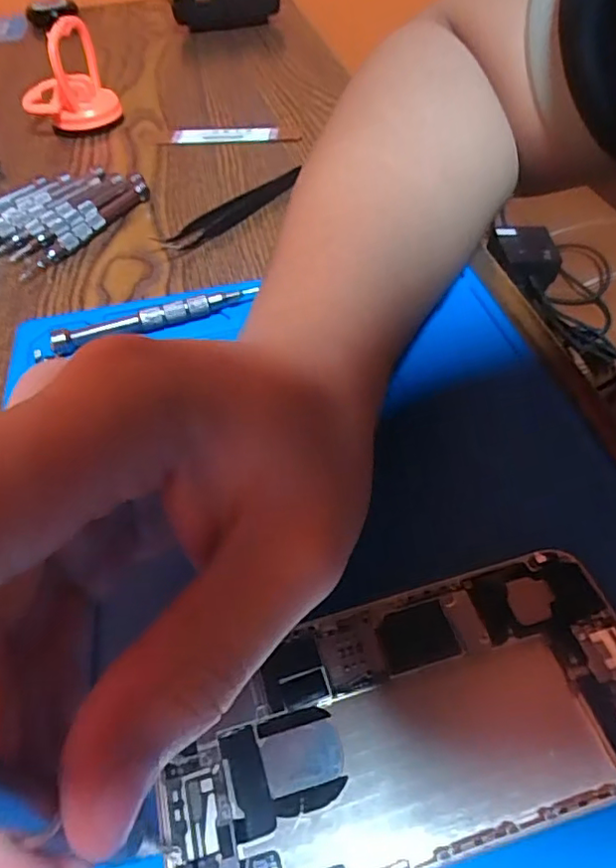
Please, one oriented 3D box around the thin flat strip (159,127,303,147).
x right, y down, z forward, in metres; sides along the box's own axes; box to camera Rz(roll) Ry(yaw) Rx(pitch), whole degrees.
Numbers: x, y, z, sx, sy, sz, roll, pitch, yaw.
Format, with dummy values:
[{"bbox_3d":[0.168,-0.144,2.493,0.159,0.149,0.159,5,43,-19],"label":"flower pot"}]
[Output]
[{"bbox_3d":[-0.057,-0.219,0.420,0.100,0.006,0.020,0,50,4],"label":"thin flat strip"}]

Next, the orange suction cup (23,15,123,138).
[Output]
[{"bbox_3d":[-0.184,-0.270,0.432,0.065,0.068,0.059,-18,51,-10],"label":"orange suction cup"}]

